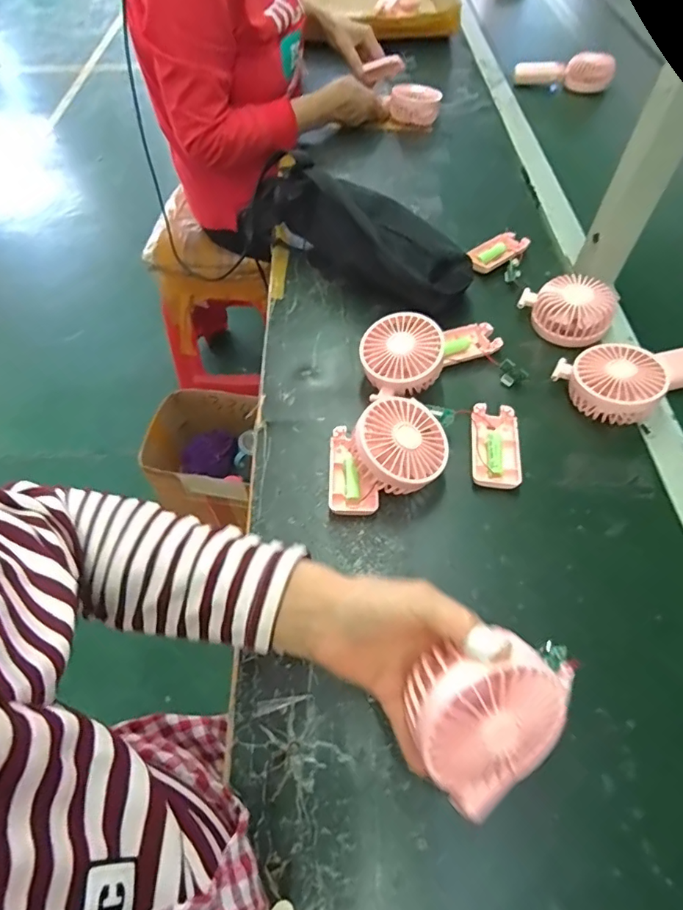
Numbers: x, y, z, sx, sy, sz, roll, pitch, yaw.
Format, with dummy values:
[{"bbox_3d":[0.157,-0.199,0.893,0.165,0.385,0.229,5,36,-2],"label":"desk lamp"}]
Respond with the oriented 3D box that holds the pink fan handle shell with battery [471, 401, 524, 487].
[{"bbox_3d":[0.155,-0.008,0.496,0.051,0.019,0.095,6,57,4],"label":"pink fan handle shell with battery"}]

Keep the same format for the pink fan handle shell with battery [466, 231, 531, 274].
[{"bbox_3d":[0.211,-0.276,0.669,0.099,0.017,0.050,-33,62,-19],"label":"pink fan handle shell with battery"}]

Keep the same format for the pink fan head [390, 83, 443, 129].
[{"bbox_3d":[0.134,-0.631,0.880,0.077,0.050,0.077,0,57,0],"label":"pink fan head"}]

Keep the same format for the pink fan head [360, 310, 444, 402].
[{"bbox_3d":[0.067,-0.106,0.534,0.081,0.047,0.085,24,74,17],"label":"pink fan head"}]

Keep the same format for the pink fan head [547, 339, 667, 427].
[{"bbox_3d":[0.286,-0.076,0.517,0.089,0.044,0.094,-25,54,1],"label":"pink fan head"}]

